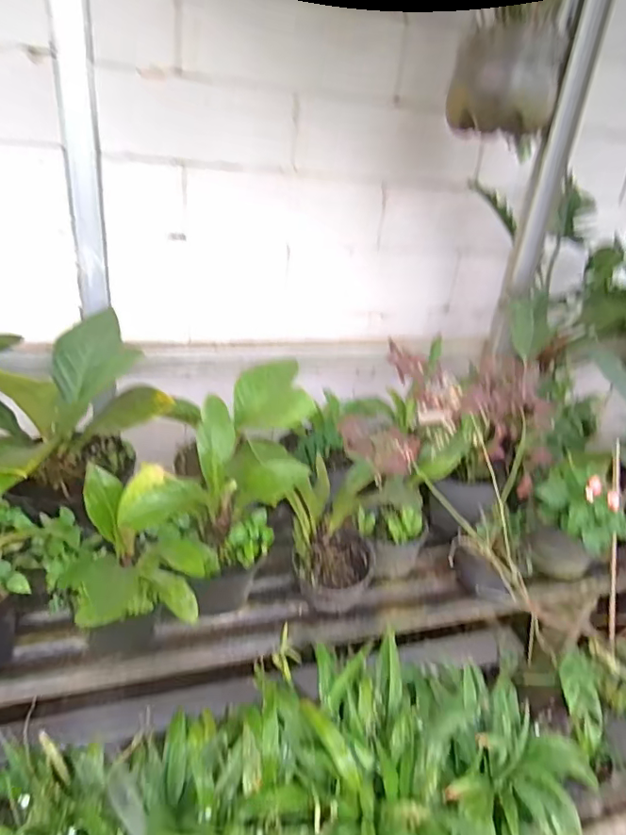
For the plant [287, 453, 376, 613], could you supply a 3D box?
[{"bbox_3d":[0.043,0.237,1.065,0.173,0.293,0.163,11,28,11],"label":"plant"}]

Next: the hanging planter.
[{"bbox_3d":[0.448,-0.778,1.246,0.206,0.200,0.165,22,32,28],"label":"hanging planter"}]

